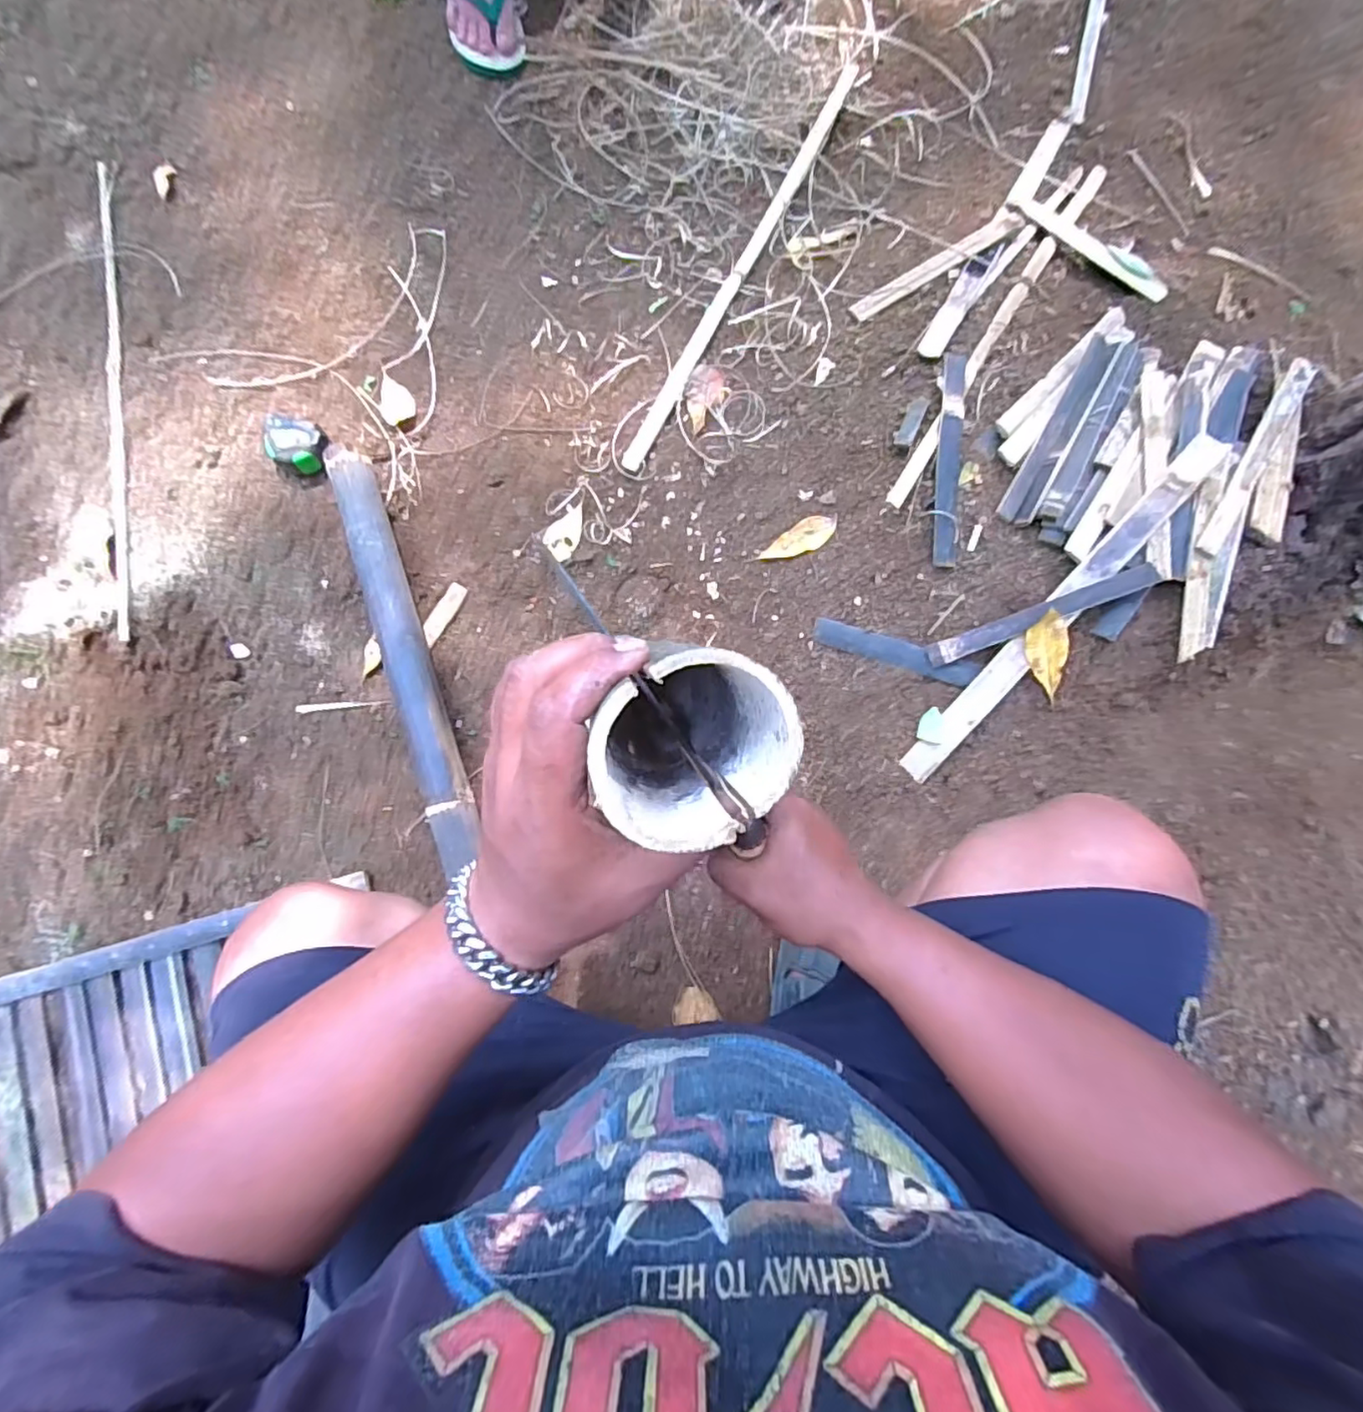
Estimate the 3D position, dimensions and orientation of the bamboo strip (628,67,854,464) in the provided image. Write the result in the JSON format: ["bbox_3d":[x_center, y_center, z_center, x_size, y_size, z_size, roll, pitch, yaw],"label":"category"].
[{"bbox_3d":[0.091,-0.615,0.876,0.030,0.016,0.683,28,83,2],"label":"bamboo strip"}]

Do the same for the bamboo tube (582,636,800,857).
[{"bbox_3d":[-0.002,0.013,0.319,0.075,0.189,0.067,-44,94,-2],"label":"bamboo tube"}]

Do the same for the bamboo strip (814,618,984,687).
[{"bbox_3d":[0.264,-0.068,0.788,0.199,0.007,0.031,20,94,14],"label":"bamboo strip"}]

